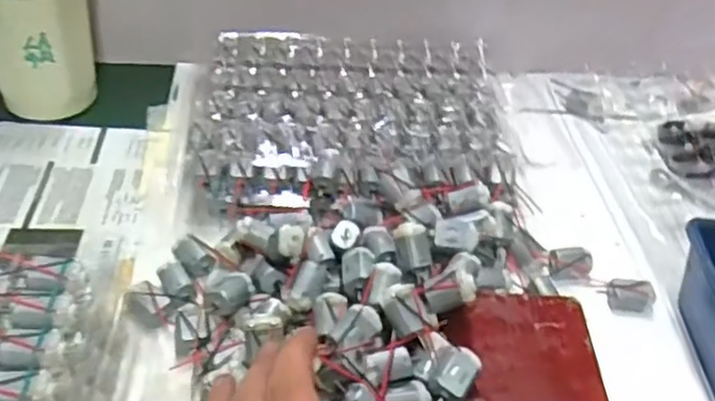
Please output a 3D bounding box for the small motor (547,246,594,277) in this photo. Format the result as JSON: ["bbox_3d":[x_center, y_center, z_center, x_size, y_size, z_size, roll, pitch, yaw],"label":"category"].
[{"bbox_3d":[0.139,0.041,0.466,0.028,0.013,0.022,6,41,1],"label":"small motor"}]

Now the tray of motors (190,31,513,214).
[{"bbox_3d":[-0.002,-0.065,0.548,0.221,0.049,0.204,2,41,-2],"label":"tray of motors"}]

